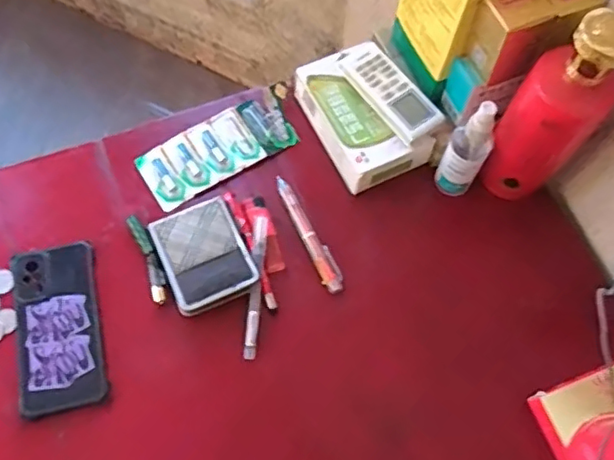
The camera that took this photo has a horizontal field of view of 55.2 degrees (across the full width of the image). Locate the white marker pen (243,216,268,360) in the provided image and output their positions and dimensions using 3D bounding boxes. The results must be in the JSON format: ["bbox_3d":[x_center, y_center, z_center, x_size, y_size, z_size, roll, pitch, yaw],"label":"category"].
[{"bbox_3d":[-0.050,0.054,0.580,0.012,0.012,0.142,5,68,-1],"label":"white marker pen"}]

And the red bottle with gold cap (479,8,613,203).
[{"bbox_3d":[0.221,-0.103,0.531,0.062,0.206,0.071,-41,75,-17],"label":"red bottle with gold cap"}]

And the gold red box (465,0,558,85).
[{"bbox_3d":[0.183,-0.175,0.533,0.050,0.079,0.047,-20,70,-11],"label":"gold red box"}]

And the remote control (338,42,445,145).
[{"bbox_3d":[0.086,-0.145,0.618,0.048,0.019,0.120,-36,74,-16],"label":"remote control"}]

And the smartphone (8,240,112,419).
[{"bbox_3d":[-0.236,0.091,0.560,0.083,0.010,0.157,-11,69,-7],"label":"smartphone"}]

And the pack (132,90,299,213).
[{"bbox_3d":[-0.098,-0.089,0.644,0.165,0.011,0.074,-31,73,-14],"label":"pack"}]

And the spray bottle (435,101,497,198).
[{"bbox_3d":[0.157,-0.074,0.577,0.039,0.138,0.028,30,69,9],"label":"spray bottle"}]

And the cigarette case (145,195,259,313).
[{"bbox_3d":[-0.102,0.025,0.586,0.082,0.020,0.104,-23,71,-12],"label":"cigarette case"}]

